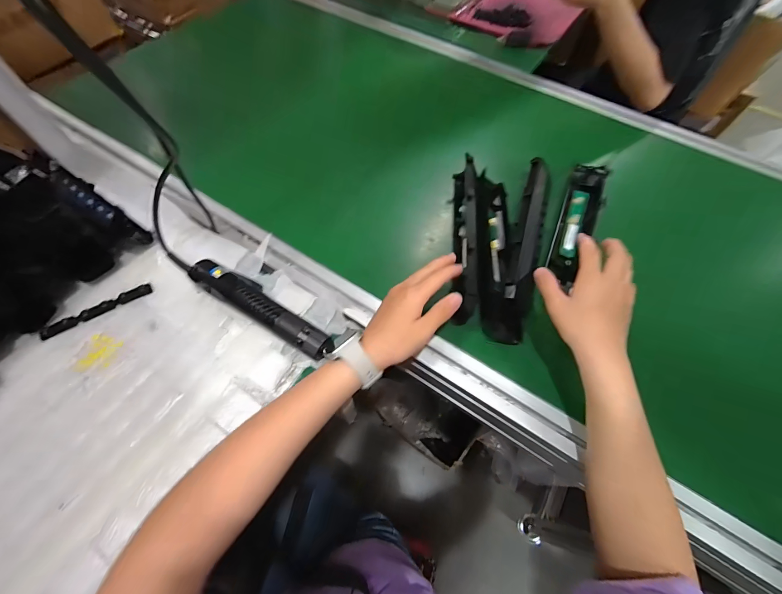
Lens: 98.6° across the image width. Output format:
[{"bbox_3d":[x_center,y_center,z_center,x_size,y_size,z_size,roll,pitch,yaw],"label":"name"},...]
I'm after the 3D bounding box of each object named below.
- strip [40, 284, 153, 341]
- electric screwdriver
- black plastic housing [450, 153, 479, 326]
[{"bbox_3d":[-0.364,0.015,0.417,0.122,0.004,0.017,-30,67,-17],"label":"strip"},{"bbox_3d":[-0.156,0.012,0.412,0.198,0.035,0.040,28,64,13],"label":"electric screwdriver"},{"bbox_3d":[0.103,-0.088,0.471,0.028,0.056,0.254,6,61,-1],"label":"black plastic housing"}]

